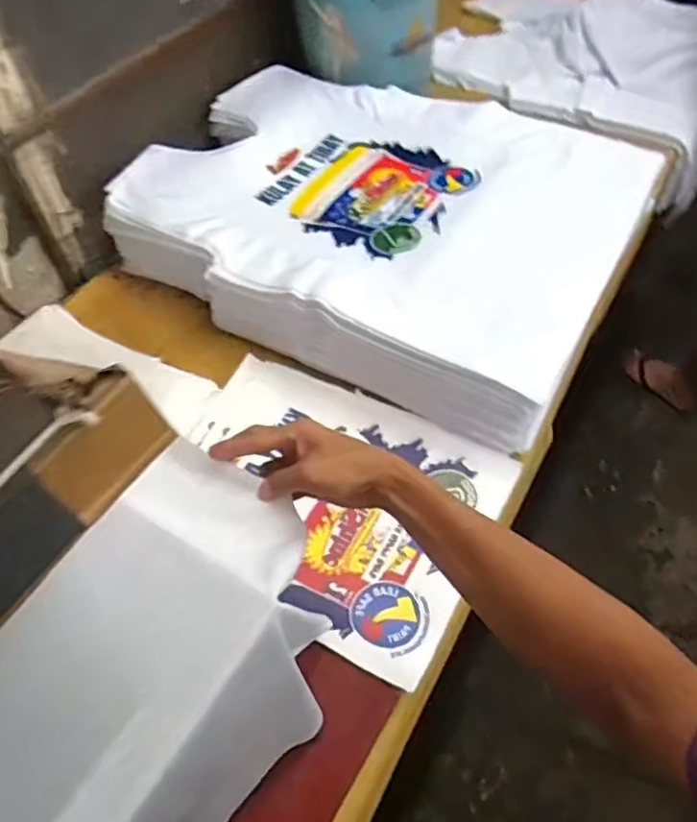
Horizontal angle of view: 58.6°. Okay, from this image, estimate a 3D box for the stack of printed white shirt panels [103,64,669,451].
[{"bbox_3d":[0.043,-0.315,0.983,0.736,0.120,0.557,24,58,19],"label":"stack of printed white shirt panels"}]

